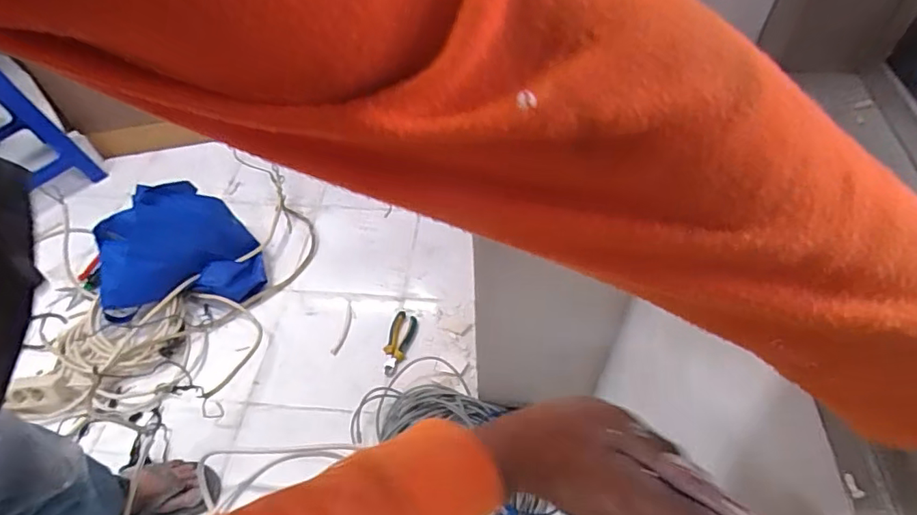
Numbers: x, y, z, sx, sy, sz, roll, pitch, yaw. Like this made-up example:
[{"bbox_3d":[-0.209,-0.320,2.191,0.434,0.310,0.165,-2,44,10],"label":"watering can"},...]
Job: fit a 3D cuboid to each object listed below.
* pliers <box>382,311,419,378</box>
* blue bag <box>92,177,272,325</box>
[{"bbox_3d":[-0.140,0.204,1.238,0.062,0.020,0.167,9,54,10],"label":"pliers"},{"bbox_3d":[-0.706,-0.027,1.298,0.374,0.174,0.283,-11,53,-5],"label":"blue bag"}]

